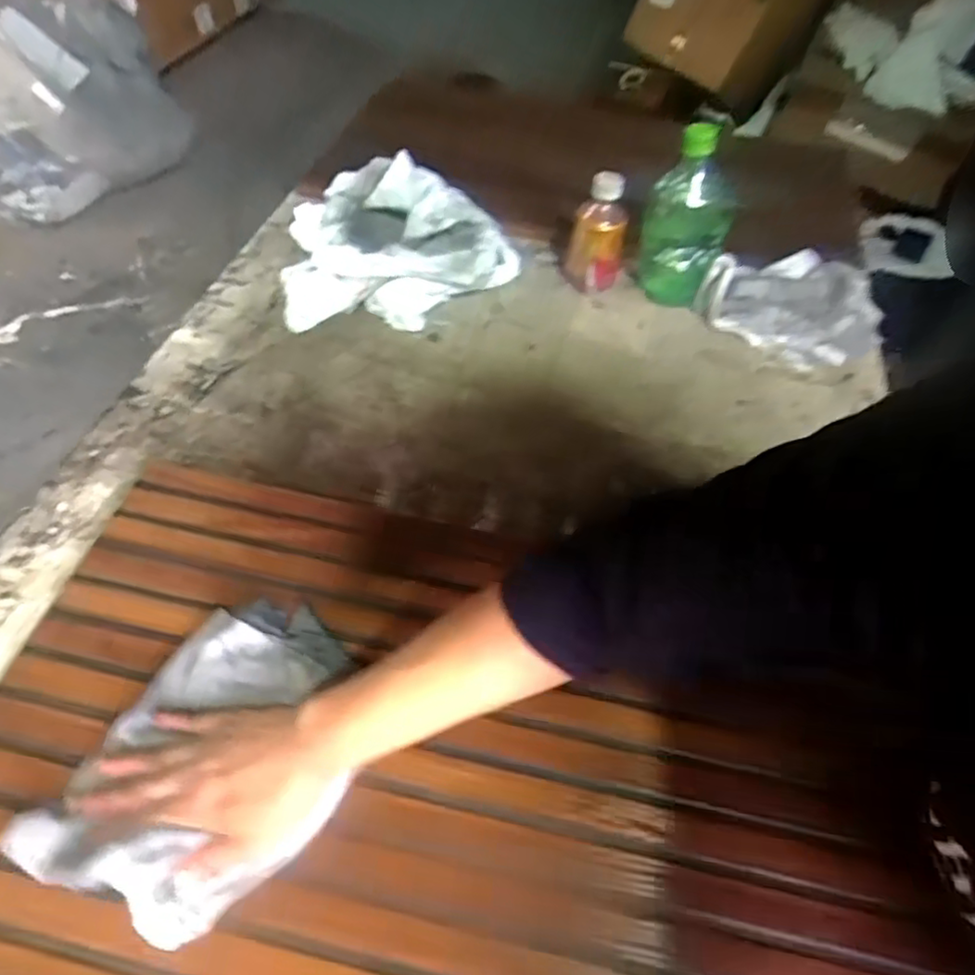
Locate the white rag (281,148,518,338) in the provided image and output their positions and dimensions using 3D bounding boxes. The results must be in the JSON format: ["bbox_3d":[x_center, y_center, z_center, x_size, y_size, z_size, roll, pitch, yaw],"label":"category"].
[{"bbox_3d":[-0.107,-0.308,0.798,0.280,0.084,0.263,-1,54,-2],"label":"white rag"}]

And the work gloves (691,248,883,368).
[{"bbox_3d":[0.389,-0.233,0.802,0.202,0.079,0.194,32,59,20],"label":"work gloves"}]

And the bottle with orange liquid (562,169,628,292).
[{"bbox_3d":[0.138,-0.319,0.780,0.068,0.136,0.071,10,54,6],"label":"bottle with orange liquid"}]

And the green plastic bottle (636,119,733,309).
[{"bbox_3d":[0.242,-0.328,0.759,0.097,0.197,0.091,19,55,12],"label":"green plastic bottle"}]

